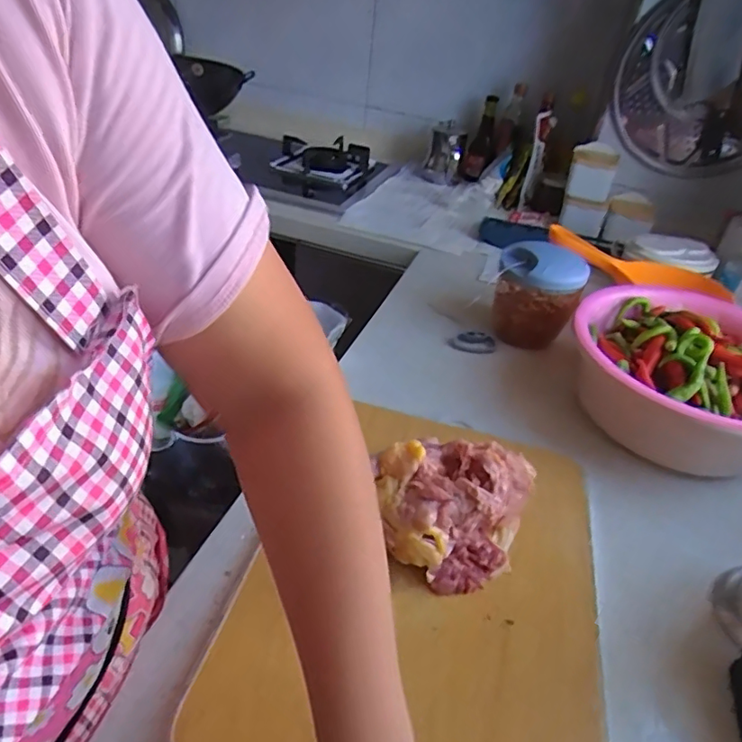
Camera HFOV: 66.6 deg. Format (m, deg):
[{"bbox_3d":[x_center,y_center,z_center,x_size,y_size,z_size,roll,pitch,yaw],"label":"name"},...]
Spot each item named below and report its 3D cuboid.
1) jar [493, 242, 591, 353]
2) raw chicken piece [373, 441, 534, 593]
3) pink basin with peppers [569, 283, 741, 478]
[{"bbox_3d":[0.242,-0.109,0.830,0.122,0.126,0.103,17,37,13],"label":"jar"},{"bbox_3d":[0.082,0.124,0.514,0.156,0.086,0.129,6,36,-2],"label":"raw chicken piece"},{"bbox_3d":[0.396,0.009,0.713,0.275,0.130,0.293,5,36,-3],"label":"pink basin with peppers"}]

